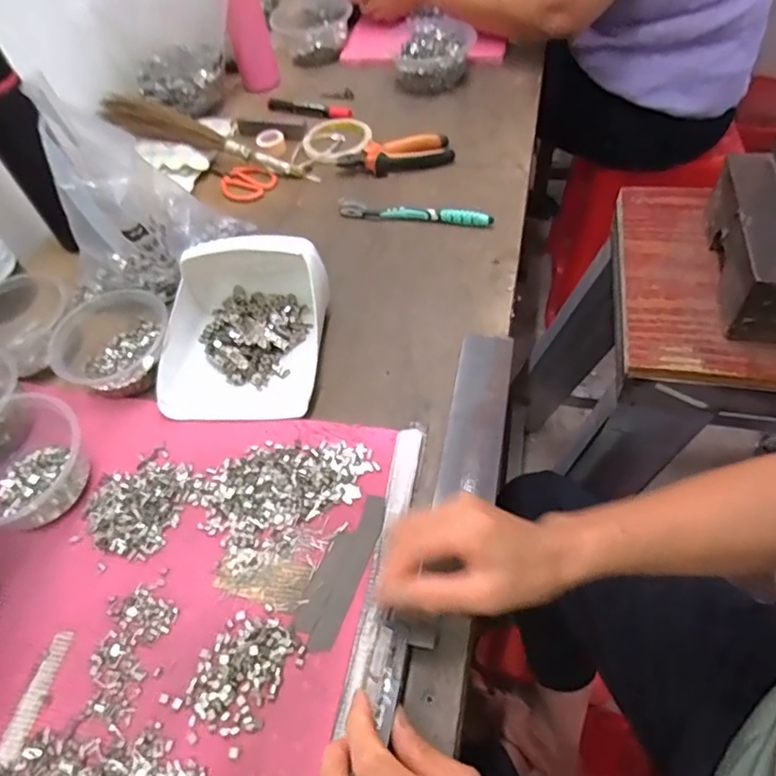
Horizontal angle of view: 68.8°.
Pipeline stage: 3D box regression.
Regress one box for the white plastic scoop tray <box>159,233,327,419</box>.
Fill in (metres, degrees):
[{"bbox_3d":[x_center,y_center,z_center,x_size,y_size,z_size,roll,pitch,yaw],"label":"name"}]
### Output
[{"bbox_3d":[-0.142,-0.067,0.545,0.154,0.077,0.177,1,54,7],"label":"white plastic scoop tray"}]

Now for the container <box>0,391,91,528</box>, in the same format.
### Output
[{"bbox_3d":[-0.320,0.058,0.482,0.110,0.064,0.105,-2,54,3],"label":"container"}]

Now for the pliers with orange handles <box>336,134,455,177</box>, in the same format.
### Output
[{"bbox_3d":[0.010,-0.310,0.747,0.150,0.029,0.054,-6,54,0],"label":"pliers with orange handles"}]

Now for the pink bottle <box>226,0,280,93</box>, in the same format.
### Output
[{"bbox_3d":[-0.215,-0.566,0.836,0.065,0.199,0.053,-13,53,-1],"label":"pink bottle"}]

